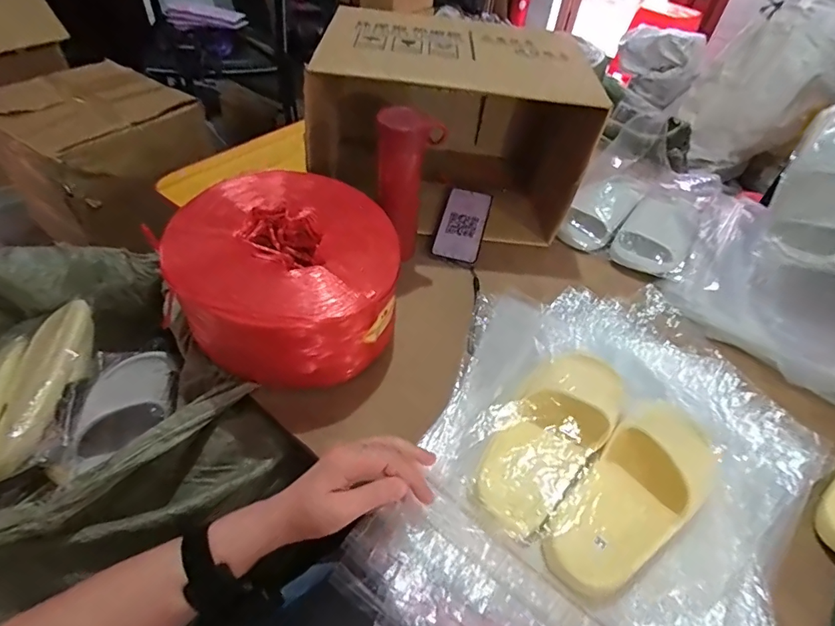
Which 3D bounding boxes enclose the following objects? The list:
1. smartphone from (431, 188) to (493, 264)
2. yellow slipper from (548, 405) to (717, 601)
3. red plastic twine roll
[{"bbox_3d":[0.078,-0.153,0.773,0.077,0.008,0.154,15,61,8],"label":"smartphone"},{"bbox_3d":[0.233,0.166,0.450,0.100,0.060,0.254,38,55,26],"label":"yellow slipper"},{"bbox_3d":[-0.163,-0.052,0.596,0.271,0.138,0.257,3,47,-3],"label":"red plastic twine roll"}]

